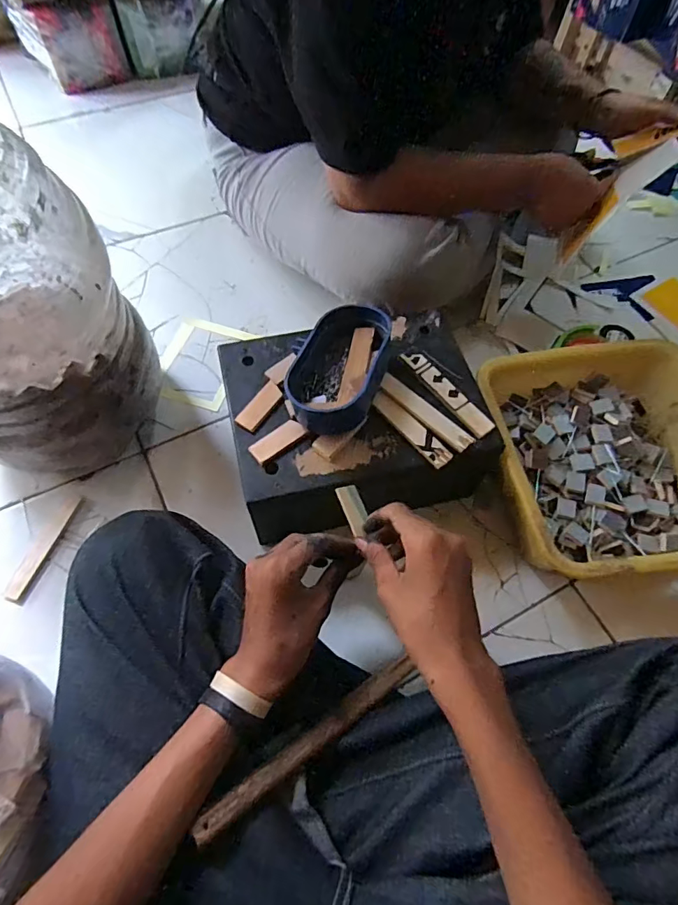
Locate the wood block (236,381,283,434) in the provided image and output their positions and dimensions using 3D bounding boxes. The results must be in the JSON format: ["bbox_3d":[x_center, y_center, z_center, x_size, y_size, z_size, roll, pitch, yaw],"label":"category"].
[{"bbox_3d":[-0.083,-0.050,0.513,0.024,0.008,0.059,31,66,12],"label":"wood block"}]

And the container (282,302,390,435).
[{"bbox_3d":[0.002,-0.095,0.511,0.089,0.062,0.147,20,64,7],"label":"container"}]

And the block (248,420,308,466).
[{"bbox_3d":[-0.063,-0.011,0.497,0.058,0.009,0.023,-34,70,-18],"label":"block"}]

